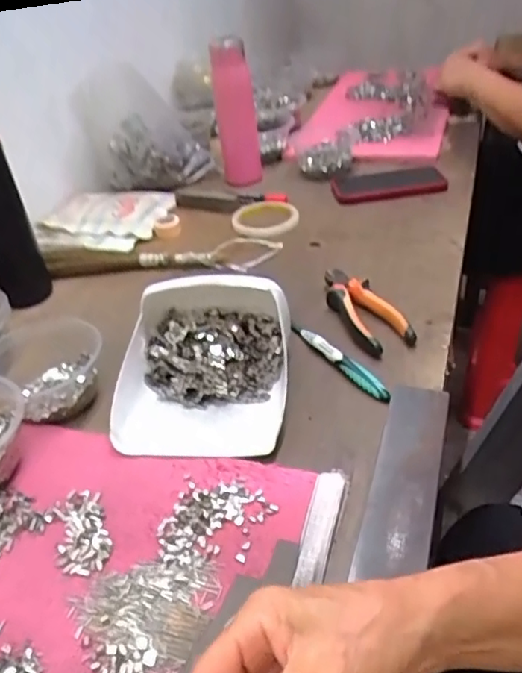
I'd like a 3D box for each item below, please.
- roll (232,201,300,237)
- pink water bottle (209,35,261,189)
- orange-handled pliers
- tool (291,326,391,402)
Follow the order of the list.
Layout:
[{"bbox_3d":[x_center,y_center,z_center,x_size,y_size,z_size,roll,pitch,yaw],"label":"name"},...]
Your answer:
[{"bbox_3d":[0.003,-0.172,0.874,0.100,0.017,0.092,-4,37,3],"label":"roll"},{"bbox_3d":[-0.040,-0.360,0.977,0.067,0.230,0.065,-5,37,0],"label":"pink water bottle"},{"bbox_3d":[0.108,-0.033,0.643,0.051,0.018,0.150,-17,39,-14],"label":"orange-handled pliers"},{"bbox_3d":[0.075,0.020,0.583,0.012,0.010,0.139,-25,42,-24],"label":"tool"}]

